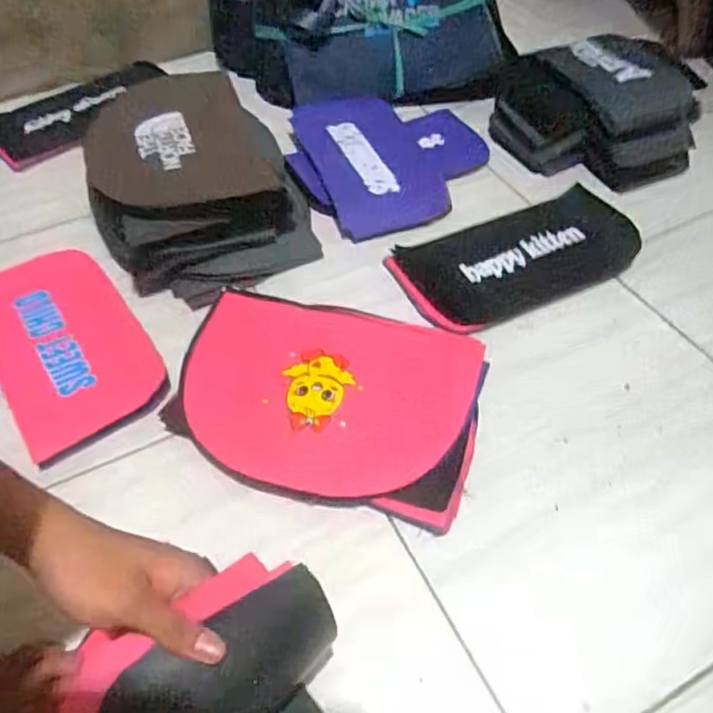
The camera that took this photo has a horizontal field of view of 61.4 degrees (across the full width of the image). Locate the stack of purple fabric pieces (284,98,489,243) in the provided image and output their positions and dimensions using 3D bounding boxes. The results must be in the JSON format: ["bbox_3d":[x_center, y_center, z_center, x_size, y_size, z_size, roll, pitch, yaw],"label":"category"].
[{"bbox_3d":[0.043,-0.306,0.877,0.272,0.034,0.299,-25,55,-19],"label":"stack of purple fabric pieces"}]

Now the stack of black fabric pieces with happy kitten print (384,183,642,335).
[{"bbox_3d":[0.202,-0.127,0.742,0.303,0.019,0.161,-21,53,-15],"label":"stack of black fabric pieces with happy kitten print"}]

